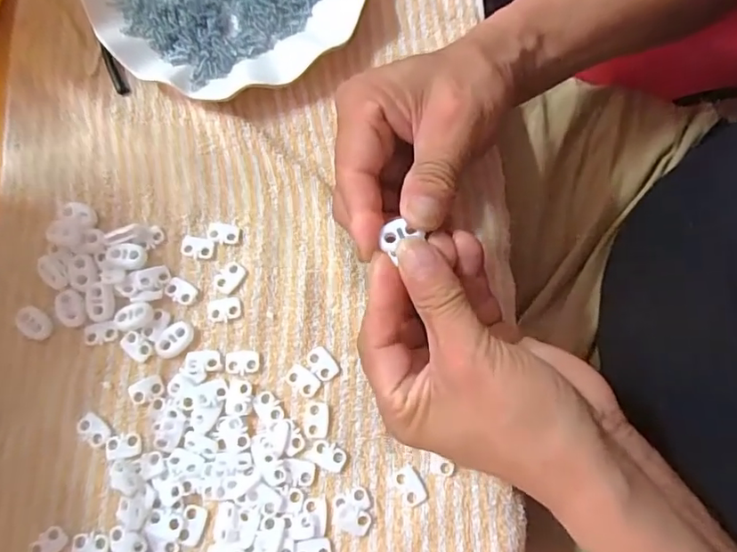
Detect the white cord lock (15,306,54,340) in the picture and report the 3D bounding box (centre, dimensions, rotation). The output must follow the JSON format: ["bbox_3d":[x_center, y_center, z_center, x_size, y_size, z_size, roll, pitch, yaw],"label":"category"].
[{"bbox_3d":[-0.188,0.026,0.297,0.021,0.006,0.013,40,77,10],"label":"white cord lock"}]

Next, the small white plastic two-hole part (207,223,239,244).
[{"bbox_3d":[-0.087,-0.026,0.314,0.018,0.004,0.012,6,74,1],"label":"small white plastic two-hole part"}]

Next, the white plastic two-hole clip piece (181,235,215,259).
[{"bbox_3d":[-0.101,-0.017,0.311,0.019,0.004,0.012,8,74,2],"label":"white plastic two-hole clip piece"}]

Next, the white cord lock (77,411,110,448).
[{"bbox_3d":[-0.148,0.082,0.283,0.019,0.004,0.012,36,76,9],"label":"white cord lock"}]

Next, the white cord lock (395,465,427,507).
[{"bbox_3d":[0.022,0.108,0.272,0.012,0.004,0.018,-27,76,-8],"label":"white cord lock"}]

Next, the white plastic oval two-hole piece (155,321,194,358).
[{"bbox_3d":[-0.108,0.036,0.294,0.015,0.005,0.022,40,77,10],"label":"white plastic oval two-hole piece"}]

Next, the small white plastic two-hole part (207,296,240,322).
[{"bbox_3d":[-0.082,0.019,0.301,0.018,0.004,0.013,-10,74,-3],"label":"small white plastic two-hole part"}]

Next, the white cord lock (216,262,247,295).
[{"bbox_3d":[-0.080,0.001,0.306,0.014,0.004,0.018,30,76,8],"label":"white cord lock"}]

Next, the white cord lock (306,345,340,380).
[{"bbox_3d":[-0.026,0.048,0.290,0.013,0.004,0.020,-39,78,-11],"label":"white cord lock"}]

